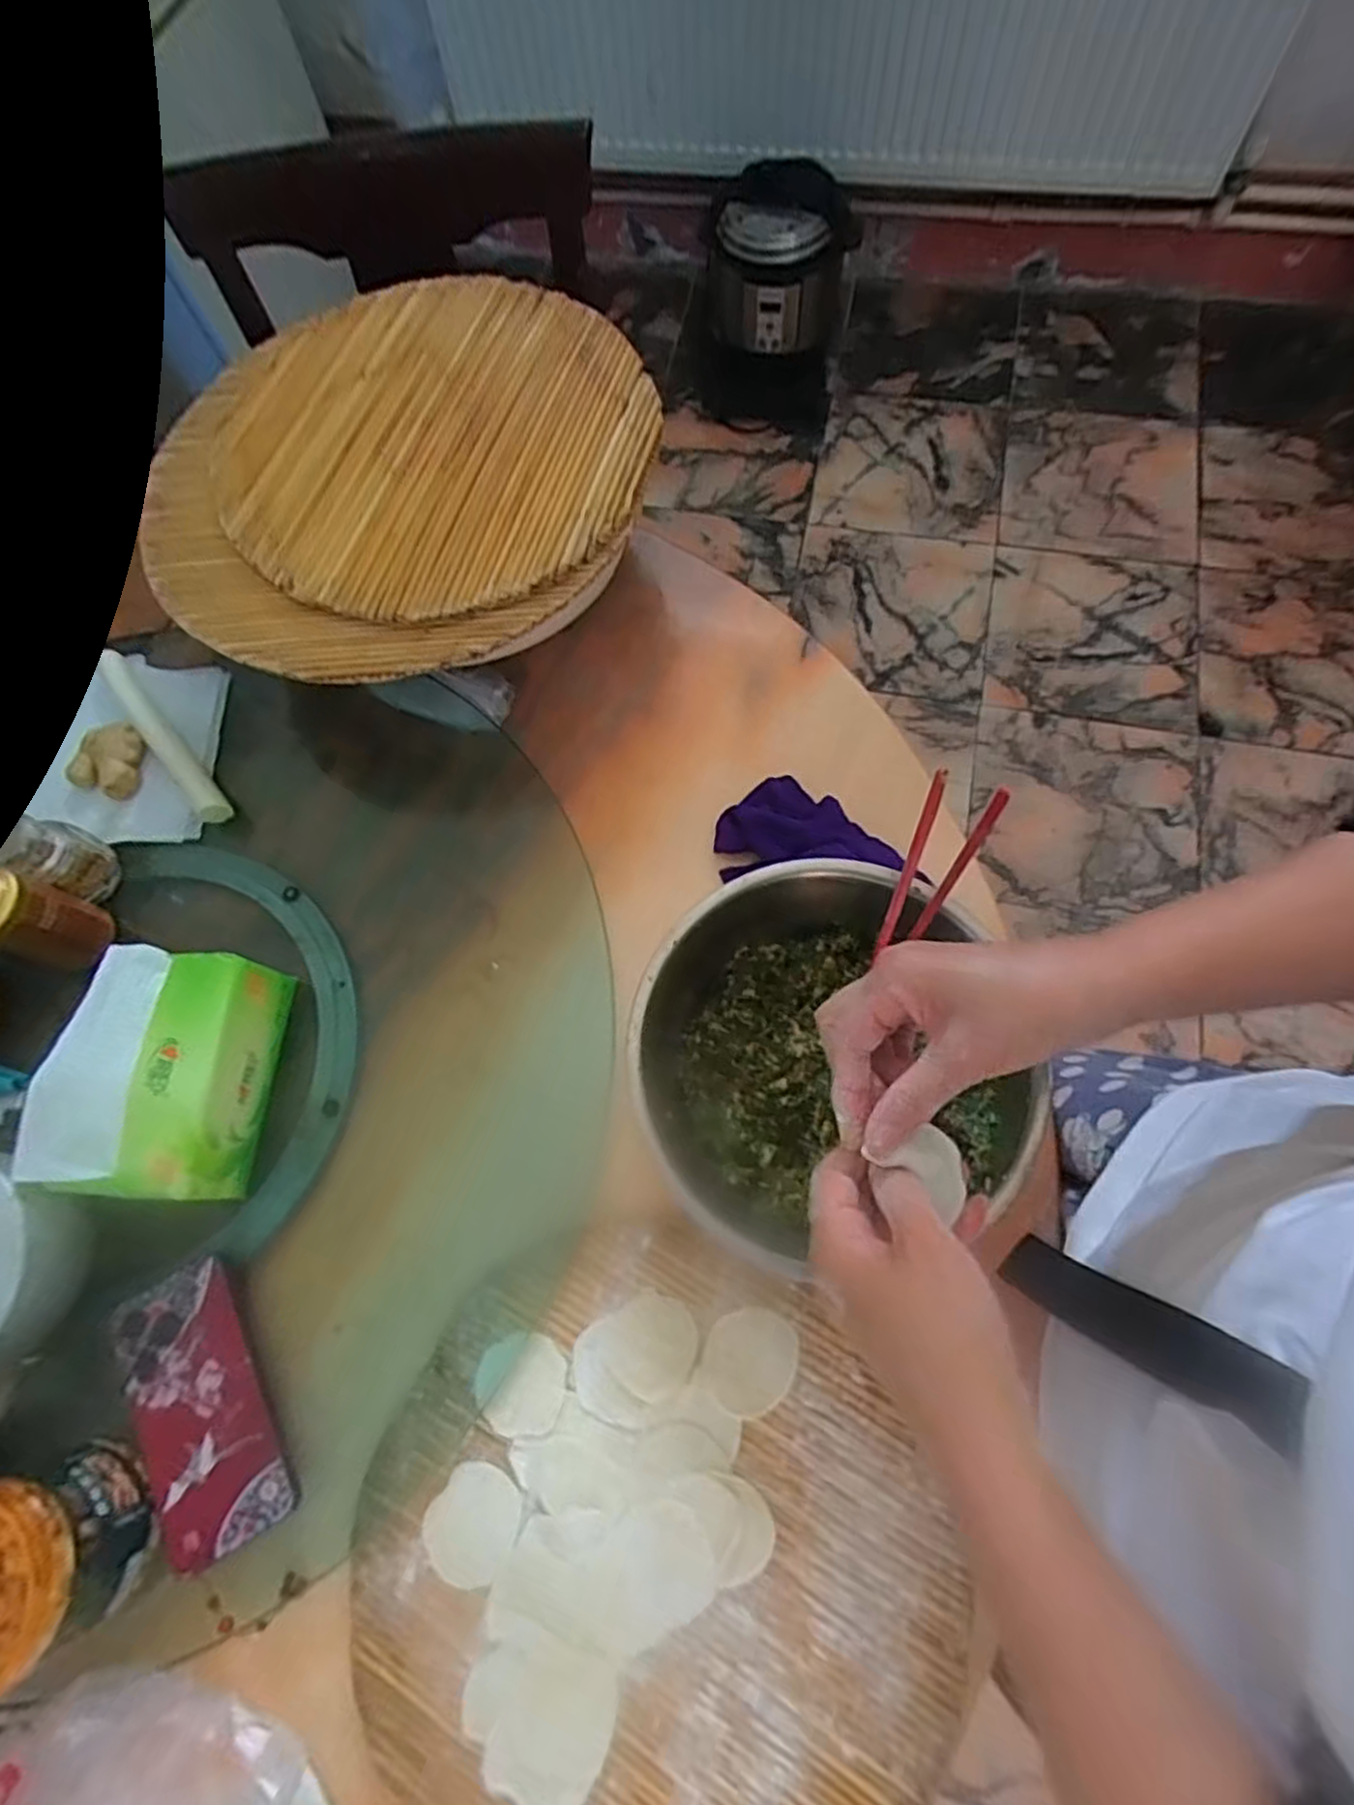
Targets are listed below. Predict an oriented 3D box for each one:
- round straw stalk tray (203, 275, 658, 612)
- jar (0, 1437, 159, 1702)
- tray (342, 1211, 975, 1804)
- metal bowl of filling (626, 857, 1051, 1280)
[{"bbox_3d":[-0.191,-0.365,0.596,0.325,0.018,0.344,-1,70,2],"label":"round straw stalk tray"},{"bbox_3d":[-0.366,0.369,0.419,0.101,0.087,0.095,-1,70,3],"label":"jar"},{"bbox_3d":[-0.014,0.389,0.454,0.339,0.022,0.335,-1,70,3],"label":"tray"},{"bbox_3d":[0.089,0.099,0.504,0.226,0.093,0.225,-1,70,3],"label":"metal bowl of filling"}]

